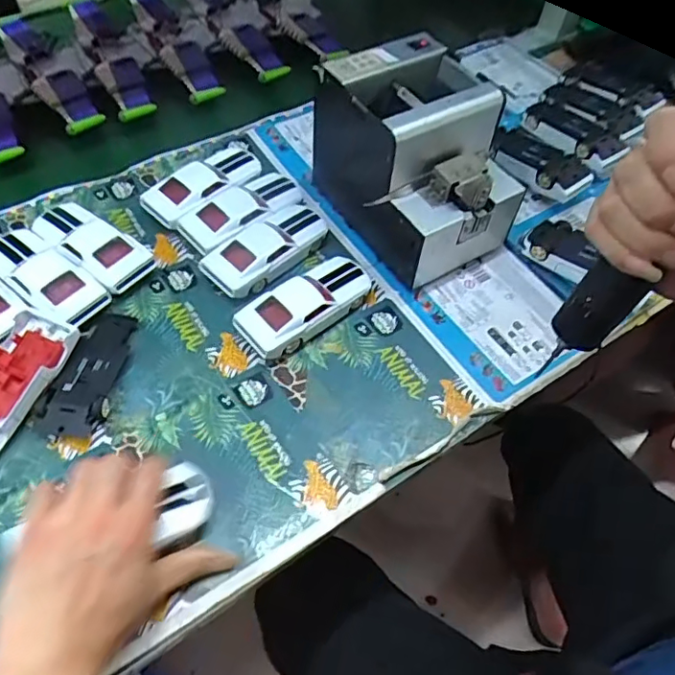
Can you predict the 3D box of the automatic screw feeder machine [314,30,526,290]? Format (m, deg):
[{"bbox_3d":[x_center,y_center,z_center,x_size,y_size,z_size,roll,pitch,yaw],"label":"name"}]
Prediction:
[{"bbox_3d":[0.075,-0.174,0.538,0.122,0.162,0.185,-26,61,-20],"label":"automatic screw feeder machine"}]

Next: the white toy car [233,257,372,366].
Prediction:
[{"bbox_3d":[-0.027,-0.032,0.512,0.129,0.039,0.056,-37,66,-25],"label":"white toy car"}]

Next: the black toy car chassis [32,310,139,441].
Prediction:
[{"bbox_3d":[-0.206,0.026,0.471,0.047,0.020,0.123,11,56,3],"label":"black toy car chassis"}]

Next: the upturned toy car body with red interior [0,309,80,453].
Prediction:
[{"bbox_3d":[-0.266,0.039,0.451,0.063,0.035,0.124,28,58,14],"label":"upturned toy car body with red interior"}]

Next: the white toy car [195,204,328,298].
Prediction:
[{"bbox_3d":[-0.067,-0.087,0.549,0.128,0.038,0.054,-34,64,-24],"label":"white toy car"}]

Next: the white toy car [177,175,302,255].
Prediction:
[{"bbox_3d":[-0.094,-0.128,0.575,0.057,0.037,0.130,41,62,21],"label":"white toy car"}]

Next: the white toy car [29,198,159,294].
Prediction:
[{"bbox_3d":[-0.237,-0.088,0.538,0.133,0.033,0.054,32,59,16],"label":"white toy car"}]

